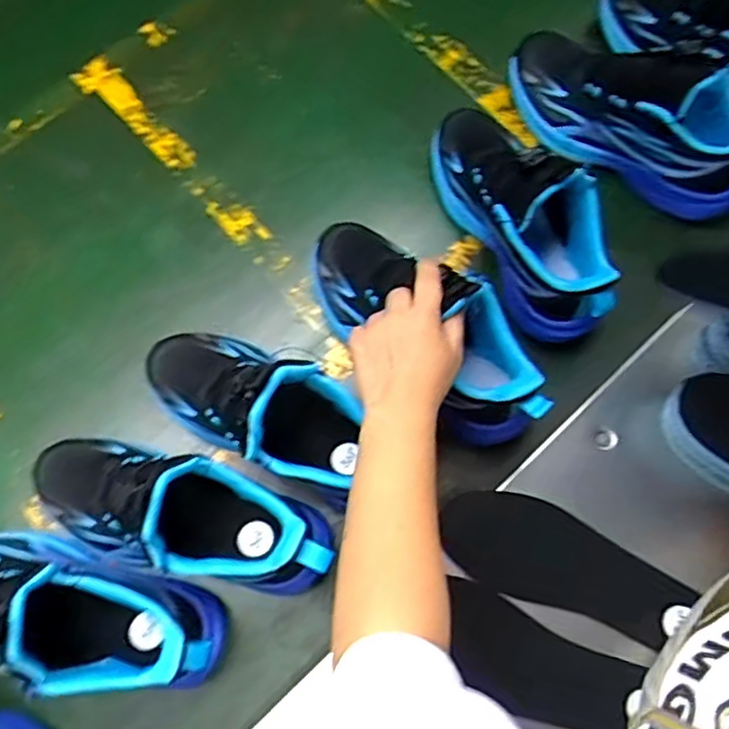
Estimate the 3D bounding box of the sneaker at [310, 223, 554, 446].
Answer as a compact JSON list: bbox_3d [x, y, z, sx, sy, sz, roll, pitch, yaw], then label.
[{"bbox_3d":[0.047,-0.039,0.556,0.253,0.124,0.084,39,75,22],"label":"sneaker"}]

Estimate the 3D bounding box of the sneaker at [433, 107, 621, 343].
[{"bbox_3d":[0.139,-0.144,0.581,0.084,0.130,0.239,-20,77,-9],"label":"sneaker"}]

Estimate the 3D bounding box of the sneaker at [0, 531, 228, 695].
[{"bbox_3d":[-0.230,0.177,0.482,0.242,0.145,0.082,16,74,2],"label":"sneaker"}]

